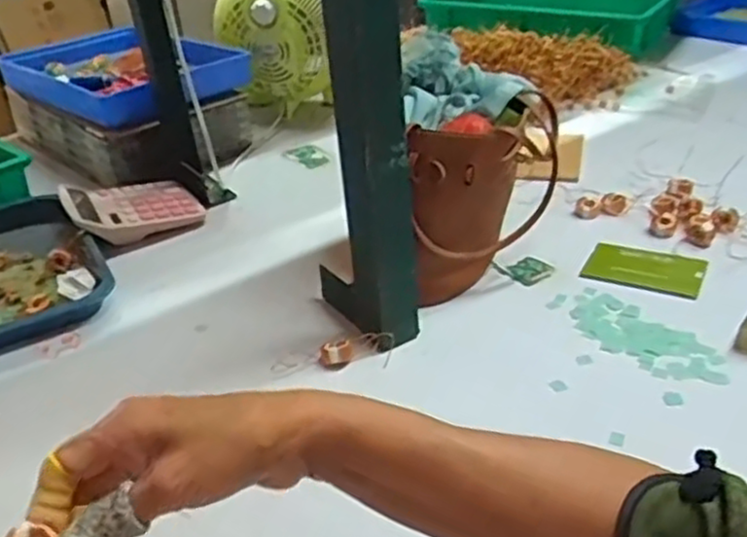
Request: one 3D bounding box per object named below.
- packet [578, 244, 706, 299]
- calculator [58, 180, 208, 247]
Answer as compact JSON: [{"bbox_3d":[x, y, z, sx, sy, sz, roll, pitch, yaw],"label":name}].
[{"bbox_3d":[0.256,-0.002,0.689,0.103,0.005,0.073,12,34,25],"label":"packet"},{"bbox_3d":[-0.280,-0.073,0.842,0.141,0.043,0.119,-24,36,-28],"label":"calculator"}]

